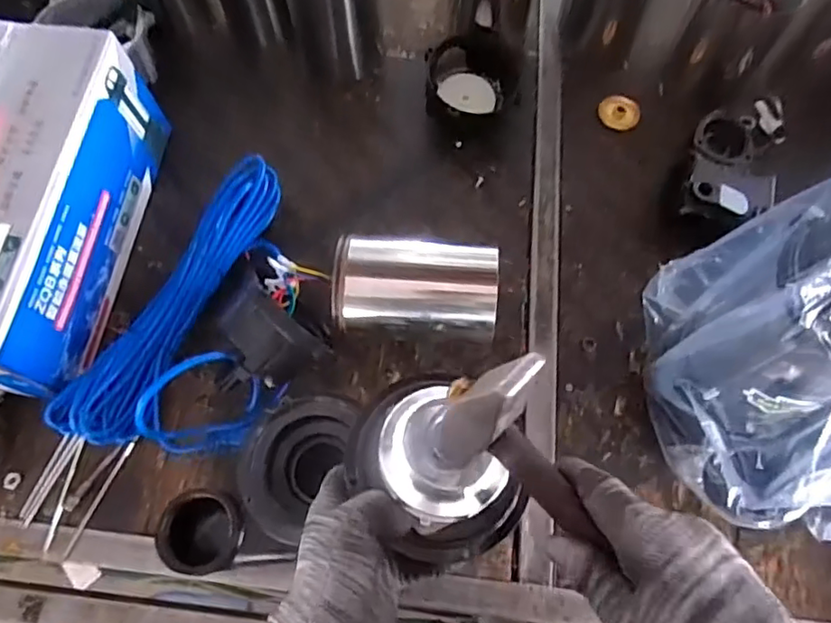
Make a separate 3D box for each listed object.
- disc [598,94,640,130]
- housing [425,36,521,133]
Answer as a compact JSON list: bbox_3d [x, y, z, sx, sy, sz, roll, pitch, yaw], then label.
[{"bbox_3d":[0.297,-0.292,0.853,0.058,0.012,0.058,0,68,0],"label":"disc"},{"bbox_3d":[0.077,-0.324,0.832,0.118,0.066,0.118,0,68,0],"label":"housing"}]

